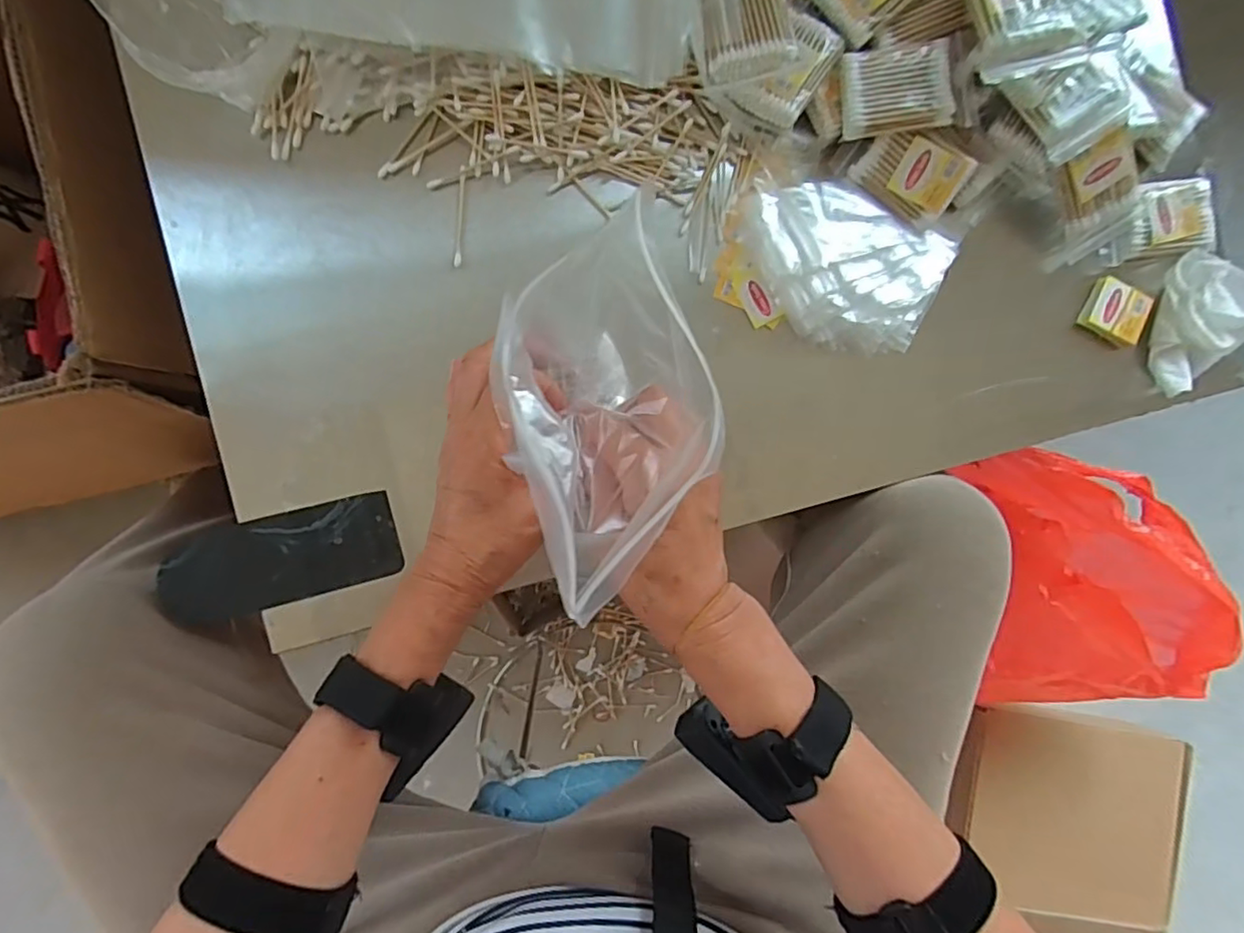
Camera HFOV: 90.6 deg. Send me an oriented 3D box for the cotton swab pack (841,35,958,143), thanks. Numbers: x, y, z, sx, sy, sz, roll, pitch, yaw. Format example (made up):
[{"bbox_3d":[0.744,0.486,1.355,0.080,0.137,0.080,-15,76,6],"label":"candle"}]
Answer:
[{"bbox_3d":[0.194,-0.264,0.434,0.071,0.023,0.054,-4,88,-5],"label":"cotton swab pack"}]

